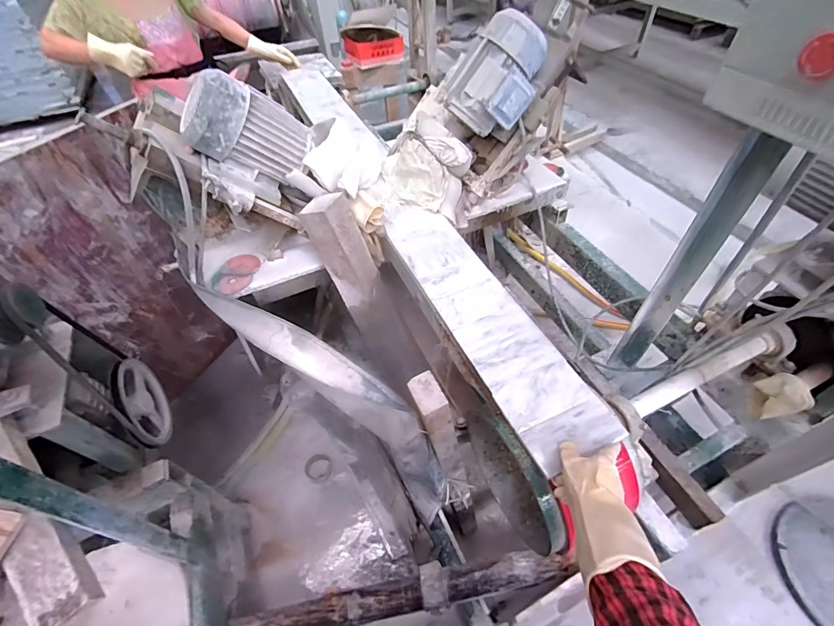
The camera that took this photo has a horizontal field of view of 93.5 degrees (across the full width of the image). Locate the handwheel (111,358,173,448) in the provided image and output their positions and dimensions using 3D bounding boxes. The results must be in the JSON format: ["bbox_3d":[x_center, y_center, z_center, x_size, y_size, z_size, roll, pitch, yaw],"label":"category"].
[{"bbox_3d":[-0.635,0.198,0.900,0.033,0.206,0.198,-24,53,-15],"label":"handwheel"}]

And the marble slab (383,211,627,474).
[{"bbox_3d":[0.116,-0.019,0.775,0.147,0.020,0.653,-22,53,-13],"label":"marble slab"}]

